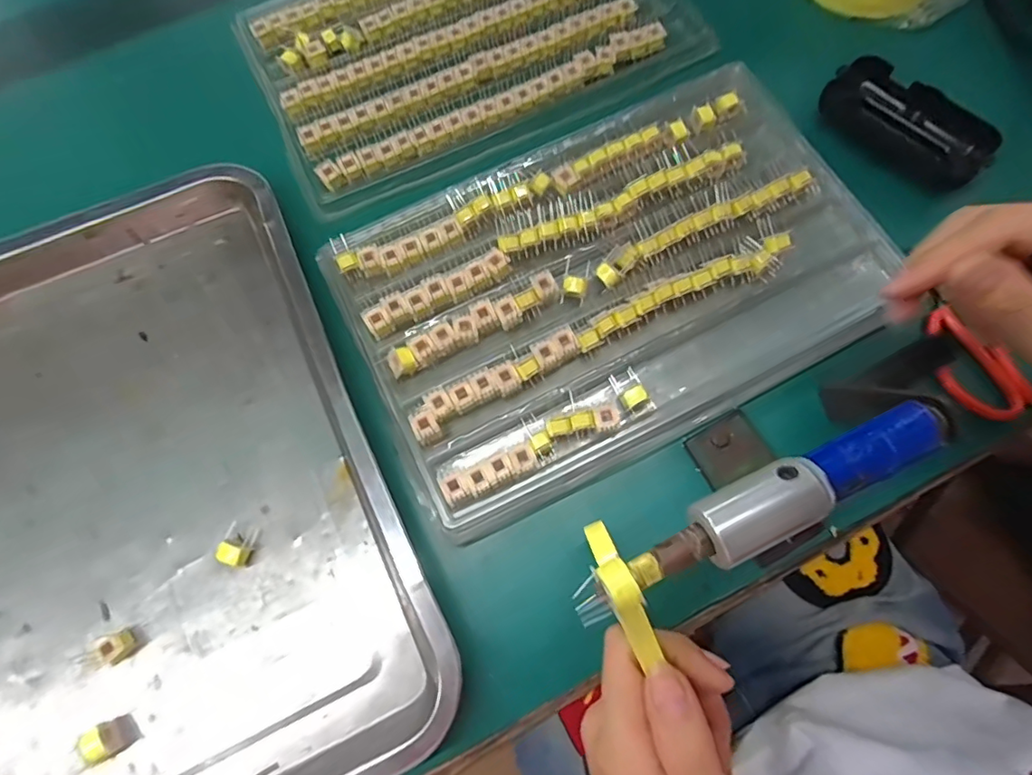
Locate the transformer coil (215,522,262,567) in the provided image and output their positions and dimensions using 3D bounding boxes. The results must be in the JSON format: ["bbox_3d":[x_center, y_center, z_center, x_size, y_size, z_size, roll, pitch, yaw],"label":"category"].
[{"bbox_3d":[-0.159,0.089,0.301,0.015,0.014,0.021,11,73,5],"label":"transformer coil"}]

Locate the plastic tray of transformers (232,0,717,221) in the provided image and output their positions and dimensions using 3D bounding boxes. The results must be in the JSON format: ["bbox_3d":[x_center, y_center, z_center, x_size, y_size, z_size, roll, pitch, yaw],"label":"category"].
[{"bbox_3d":[-0.038,-0.277,0.415,0.319,0.034,0.207,-25,73,-6],"label":"plastic tray of transformers"}]

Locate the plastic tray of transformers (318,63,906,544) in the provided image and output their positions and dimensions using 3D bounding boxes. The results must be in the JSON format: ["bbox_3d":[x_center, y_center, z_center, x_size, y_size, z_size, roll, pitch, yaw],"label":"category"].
[{"bbox_3d":[0.059,-0.071,0.335,0.316,0.026,0.211,-26,73,-6],"label":"plastic tray of transformers"}]

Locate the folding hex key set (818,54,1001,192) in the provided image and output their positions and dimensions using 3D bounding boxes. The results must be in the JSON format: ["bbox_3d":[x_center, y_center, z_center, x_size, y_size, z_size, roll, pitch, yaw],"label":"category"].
[{"bbox_3d":[0.268,-0.182,0.367,0.050,0.029,0.110,-42,75,-11],"label":"folding hex key set"}]

